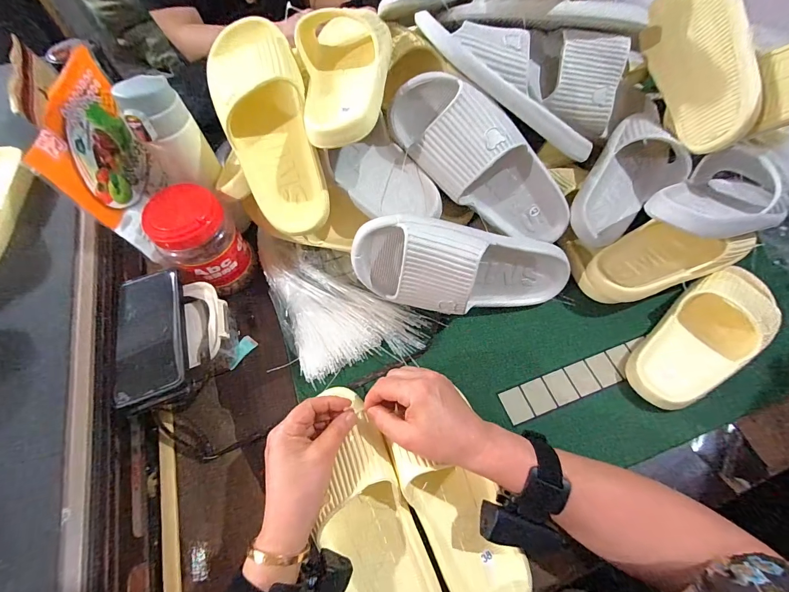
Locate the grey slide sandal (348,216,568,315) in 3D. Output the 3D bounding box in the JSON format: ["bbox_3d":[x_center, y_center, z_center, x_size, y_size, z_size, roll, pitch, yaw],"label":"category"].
[{"bbox_3d":[0.090,-0.025,0.421,0.279,0.109,0.078,8,30,-14],"label":"grey slide sandal"}]

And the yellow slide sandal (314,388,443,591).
[{"bbox_3d":[-0.028,0.217,0.355,0.093,0.071,0.234,-16,74,-7],"label":"yellow slide sandal"}]

